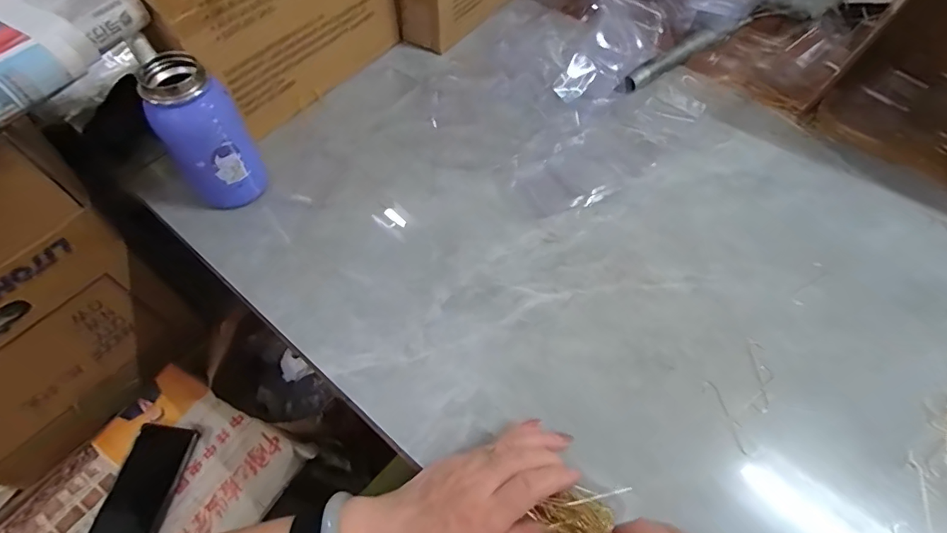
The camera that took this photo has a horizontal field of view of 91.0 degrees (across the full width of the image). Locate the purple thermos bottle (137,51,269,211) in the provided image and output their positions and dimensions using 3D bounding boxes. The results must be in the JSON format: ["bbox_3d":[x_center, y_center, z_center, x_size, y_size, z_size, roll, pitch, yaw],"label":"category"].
[{"bbox_3d":[-0.254,-0.121,0.450,0.069,0.139,0.060,-30,63,-16],"label":"purple thermos bottle"}]

